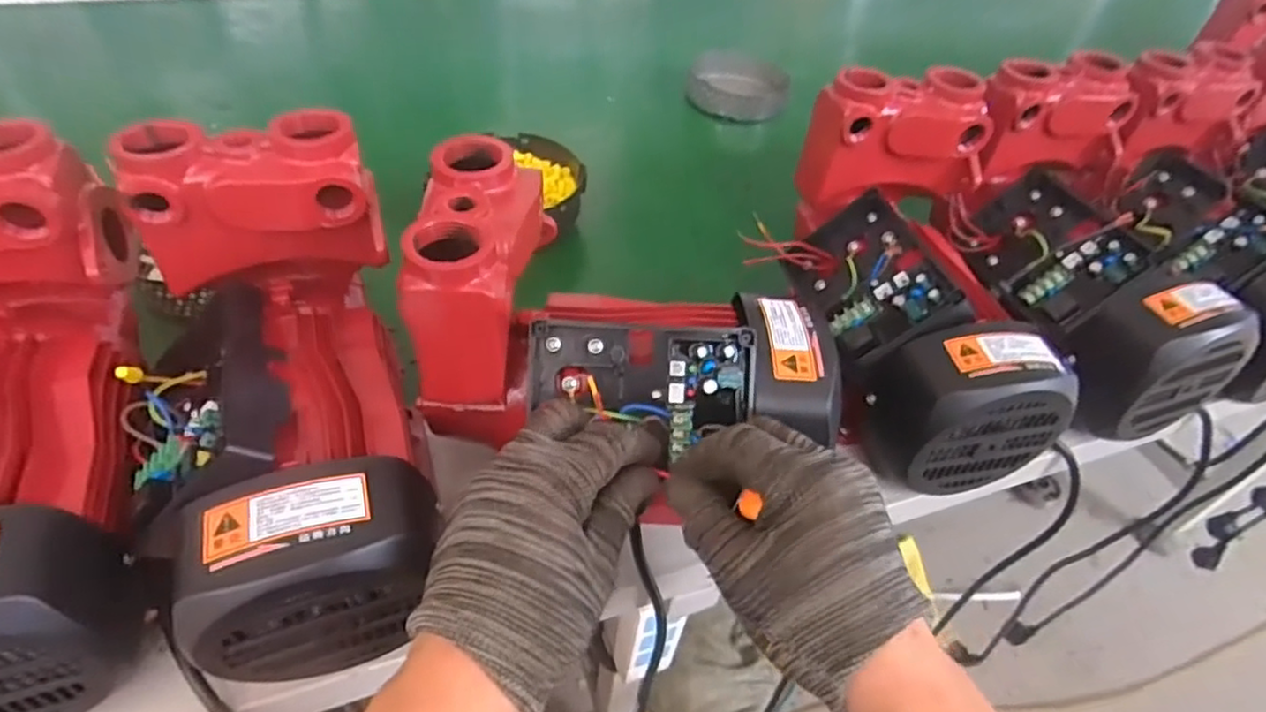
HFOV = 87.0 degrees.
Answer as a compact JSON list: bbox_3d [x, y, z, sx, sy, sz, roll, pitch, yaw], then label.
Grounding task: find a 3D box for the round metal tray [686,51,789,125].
[{"bbox_3d":[0.142,-0.360,0.894,0.128,0.043,0.128,3,46,-3],"label":"round metal tray"}]

